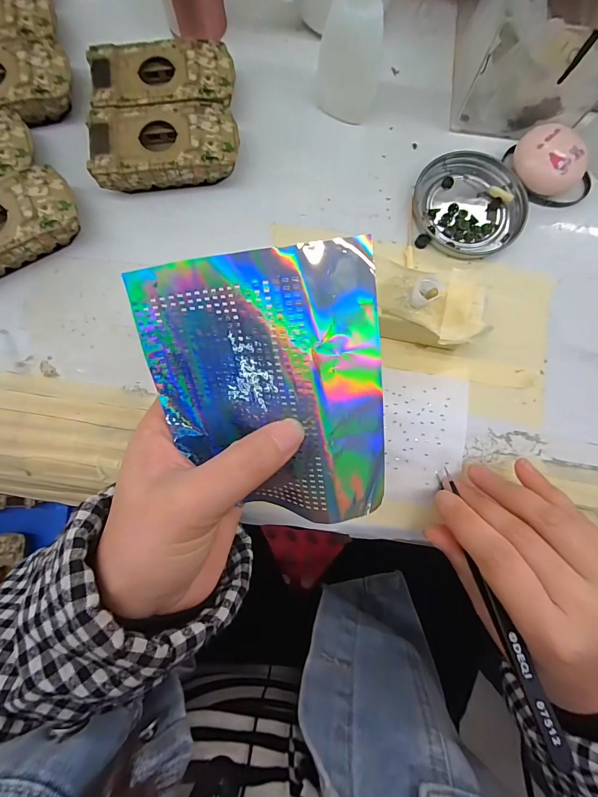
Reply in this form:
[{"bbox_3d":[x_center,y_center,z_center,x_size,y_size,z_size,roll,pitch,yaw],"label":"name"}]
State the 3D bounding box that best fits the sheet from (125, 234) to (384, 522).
[{"bbox_3d":[-0.015,-0.001,0.160,0.100,0.010,0.119,-4,106,10],"label":"sheet"}]

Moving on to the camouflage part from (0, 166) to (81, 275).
[{"bbox_3d":[-0.194,-0.113,0.235,0.094,0.027,0.050,-30,83,-5],"label":"camouflage part"}]

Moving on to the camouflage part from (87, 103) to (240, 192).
[{"bbox_3d":[-0.090,-0.174,0.247,0.095,0.025,0.051,-7,82,-2],"label":"camouflage part"}]

